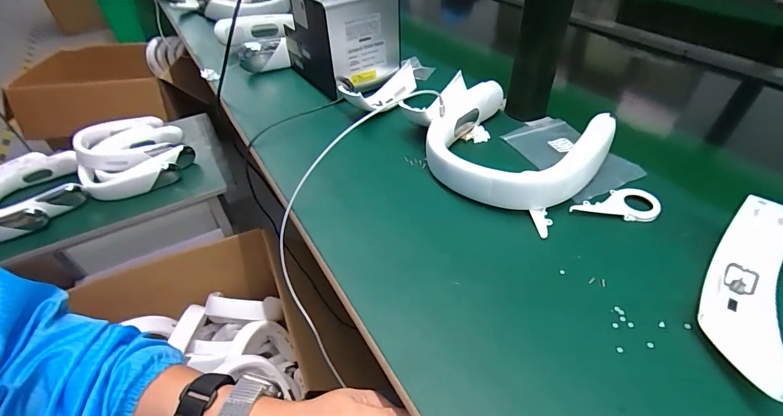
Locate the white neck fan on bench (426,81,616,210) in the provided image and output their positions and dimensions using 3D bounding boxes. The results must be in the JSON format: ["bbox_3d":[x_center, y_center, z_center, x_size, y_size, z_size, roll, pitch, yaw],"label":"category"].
[{"bbox_3d":[0.144,-0.075,0.455,0.189,0.051,0.185,24,49,26],"label":"white neck fan on bench"}]

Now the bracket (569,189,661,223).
[{"bbox_3d":[0.235,-0.007,0.407,0.088,0.007,0.043,6,43,10],"label":"bracket"}]

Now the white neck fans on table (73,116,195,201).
[{"bbox_3d":[-0.618,-0.132,0.928,0.232,0.080,0.223,-24,46,-21],"label":"white neck fans on table"}]

